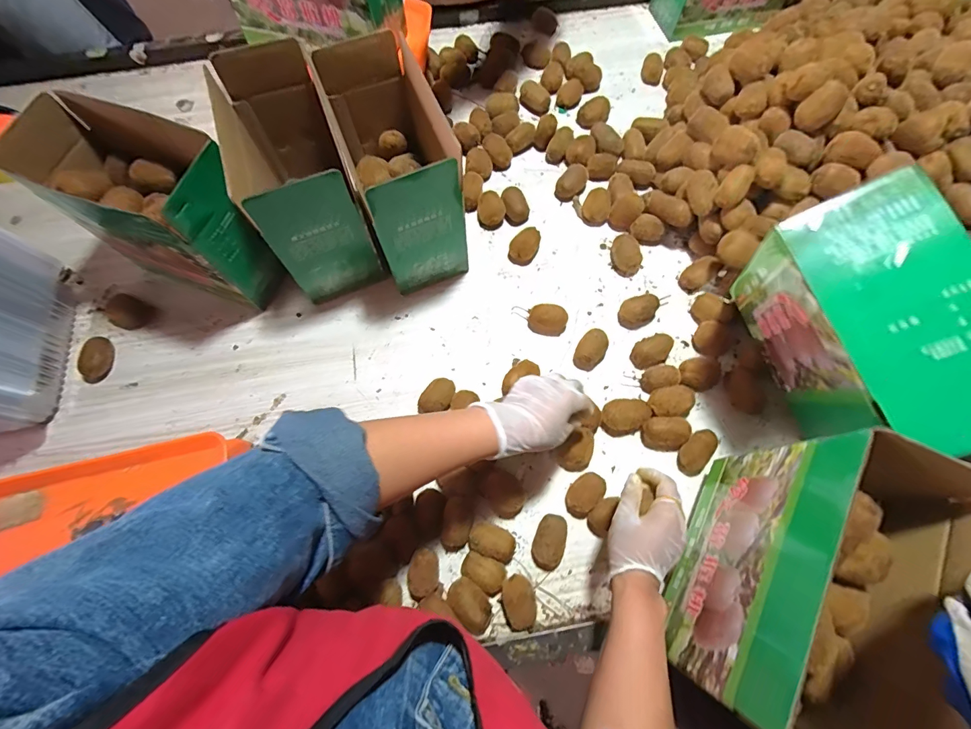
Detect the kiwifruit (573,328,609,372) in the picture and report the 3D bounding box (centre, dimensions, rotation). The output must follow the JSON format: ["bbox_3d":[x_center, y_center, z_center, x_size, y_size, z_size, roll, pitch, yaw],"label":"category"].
[{"bbox_3d":[0.159,-0.022,0.619,0.041,0.039,0.056,29,73,9],"label":"kiwifruit"}]

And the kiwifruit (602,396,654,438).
[{"bbox_3d":[0.199,0.072,0.590,0.067,0.043,0.049,-18,72,-7],"label":"kiwifruit"}]

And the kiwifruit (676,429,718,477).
[{"bbox_3d":[0.296,0.120,0.578,0.042,0.030,0.064,40,75,12],"label":"kiwifruit"}]

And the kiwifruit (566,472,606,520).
[{"bbox_3d":[0.133,0.175,0.560,0.038,0.030,0.058,40,75,12],"label":"kiwifruit"}]

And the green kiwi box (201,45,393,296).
[{"bbox_3d":[-0.249,-0.262,0.586,0.127,0.210,0.244,-19,72,-7],"label":"green kiwi box"}]

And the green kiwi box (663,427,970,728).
[{"bbox_3d":[0.302,0.208,0.391,0.129,0.213,0.238,28,74,10],"label":"green kiwi box"}]

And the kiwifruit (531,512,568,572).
[{"bbox_3d":[0.082,0.226,0.529,0.038,0.039,0.065,11,71,3],"label":"kiwifruit"}]

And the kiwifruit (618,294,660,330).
[{"bbox_3d":[0.242,-0.083,0.646,0.061,0.038,0.043,-20,73,-7],"label":"kiwifruit"}]

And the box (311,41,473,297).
[{"bbox_3d":[-0.124,-0.273,0.603,0.117,0.231,0.237,-20,73,-8],"label":"box"}]

